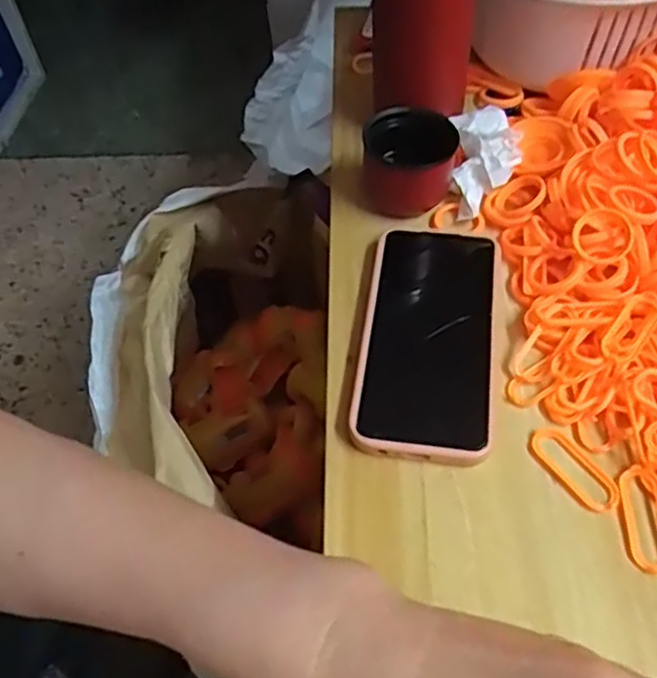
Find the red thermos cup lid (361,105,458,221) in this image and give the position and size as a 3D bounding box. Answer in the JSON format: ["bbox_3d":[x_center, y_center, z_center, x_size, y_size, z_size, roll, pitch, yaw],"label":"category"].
[{"bbox_3d":[0.056,-0.122,0.490,0.061,0.054,0.059,-1,52,2],"label":"red thermos cup lid"}]

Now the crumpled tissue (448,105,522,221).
[{"bbox_3d":[0.113,-0.129,0.502,0.048,0.021,0.086,0,53,3],"label":"crumpled tissue"}]

